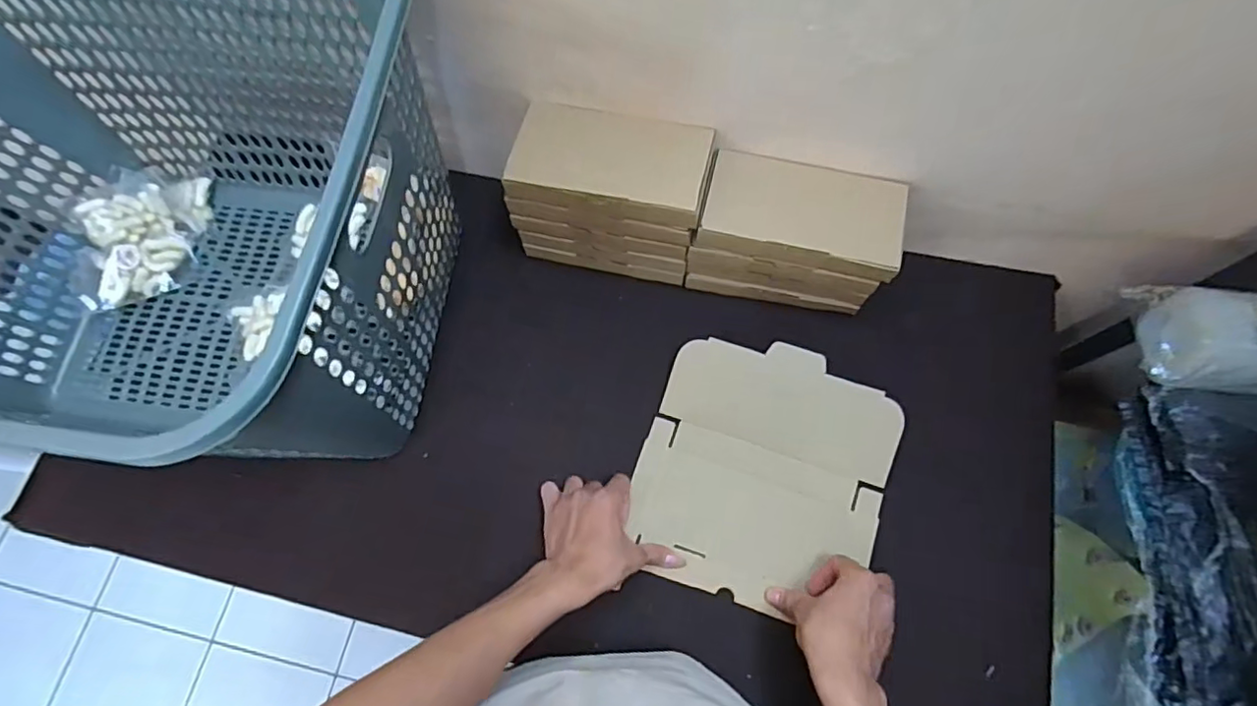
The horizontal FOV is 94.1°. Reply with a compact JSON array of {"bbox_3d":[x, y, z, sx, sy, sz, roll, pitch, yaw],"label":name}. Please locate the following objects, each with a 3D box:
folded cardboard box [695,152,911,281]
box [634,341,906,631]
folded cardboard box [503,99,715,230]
[{"bbox_3d":[0.182,-0.147,0.610,0.198,0.028,0.107,13,73,7],"label":"folded cardboard box"},{"bbox_3d":[0.143,0.129,0.626,0.250,0.043,0.259,18,74,8],"label":"box"},{"bbox_3d":[-0.019,-0.194,0.608,0.202,0.042,0.102,9,73,5],"label":"folded cardboard box"}]

